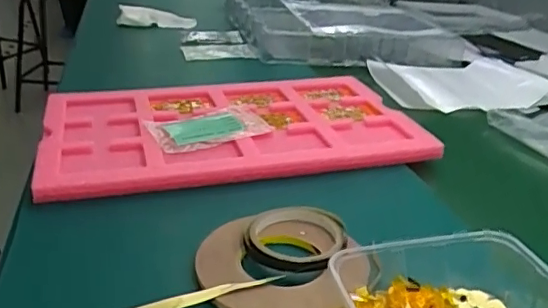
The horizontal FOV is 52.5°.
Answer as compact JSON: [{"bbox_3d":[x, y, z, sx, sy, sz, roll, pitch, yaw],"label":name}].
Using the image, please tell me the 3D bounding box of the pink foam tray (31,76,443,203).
[{"bbox_3d":[-0.068,-0.048,0.780,0.477,0.034,0.316,-3,27,-14],"label":"pink foam tray"}]

